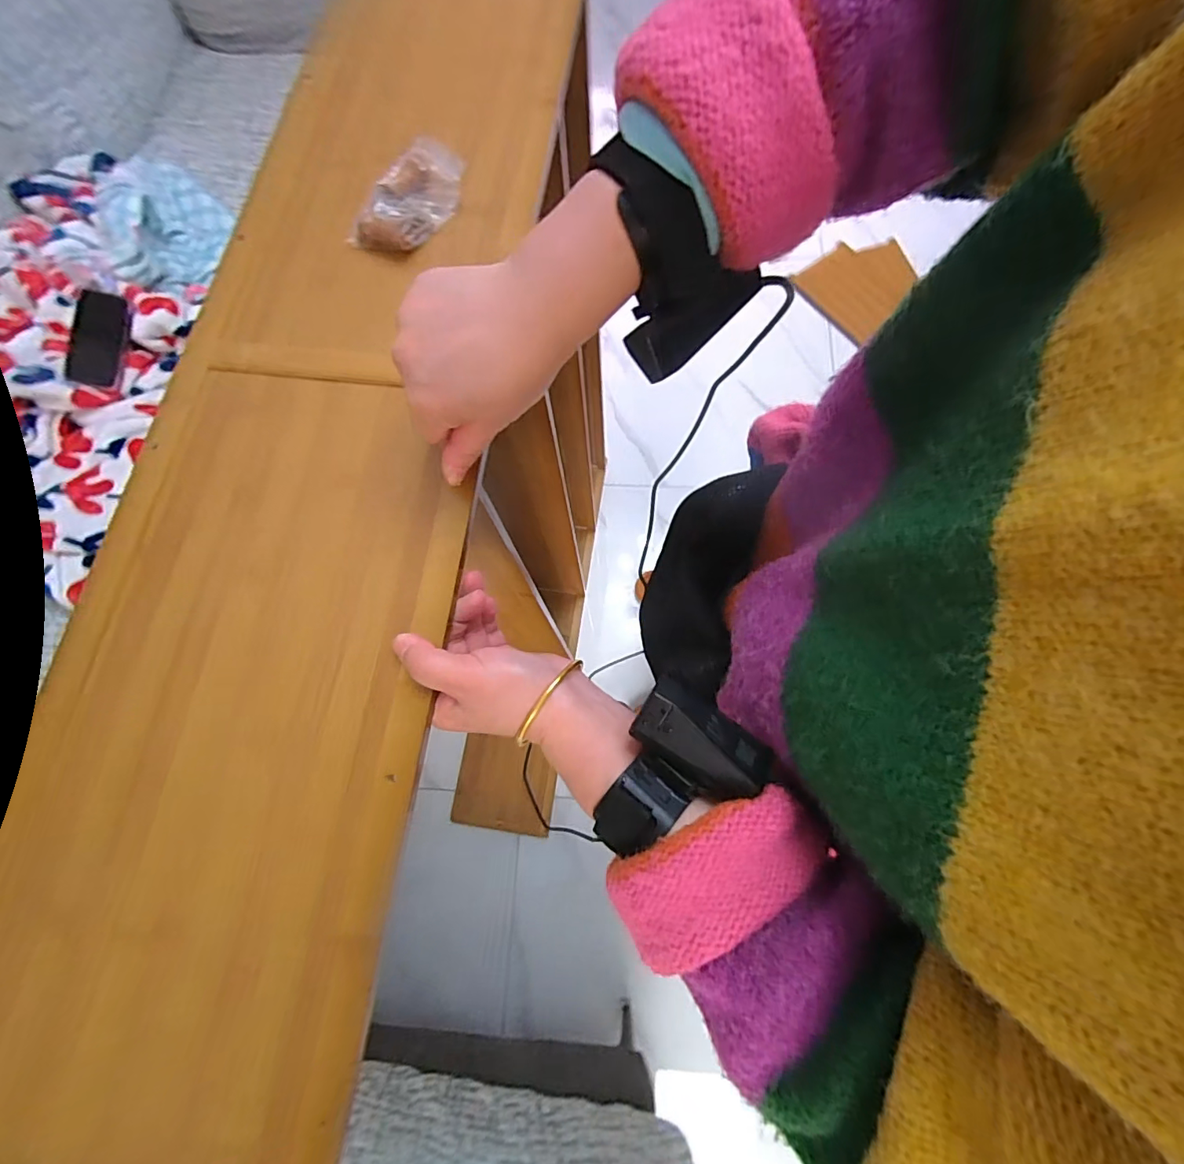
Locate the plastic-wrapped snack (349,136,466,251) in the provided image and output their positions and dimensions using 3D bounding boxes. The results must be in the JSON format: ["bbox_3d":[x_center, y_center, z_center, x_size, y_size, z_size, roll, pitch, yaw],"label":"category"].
[{"bbox_3d":[-0.135,-0.282,0.379,0.048,0.027,0.090,30,78,10],"label":"plastic-wrapped snack"}]

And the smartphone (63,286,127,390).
[{"bbox_3d":[-0.830,-0.406,0.849,0.065,0.014,0.153,12,93,-23],"label":"smartphone"}]

